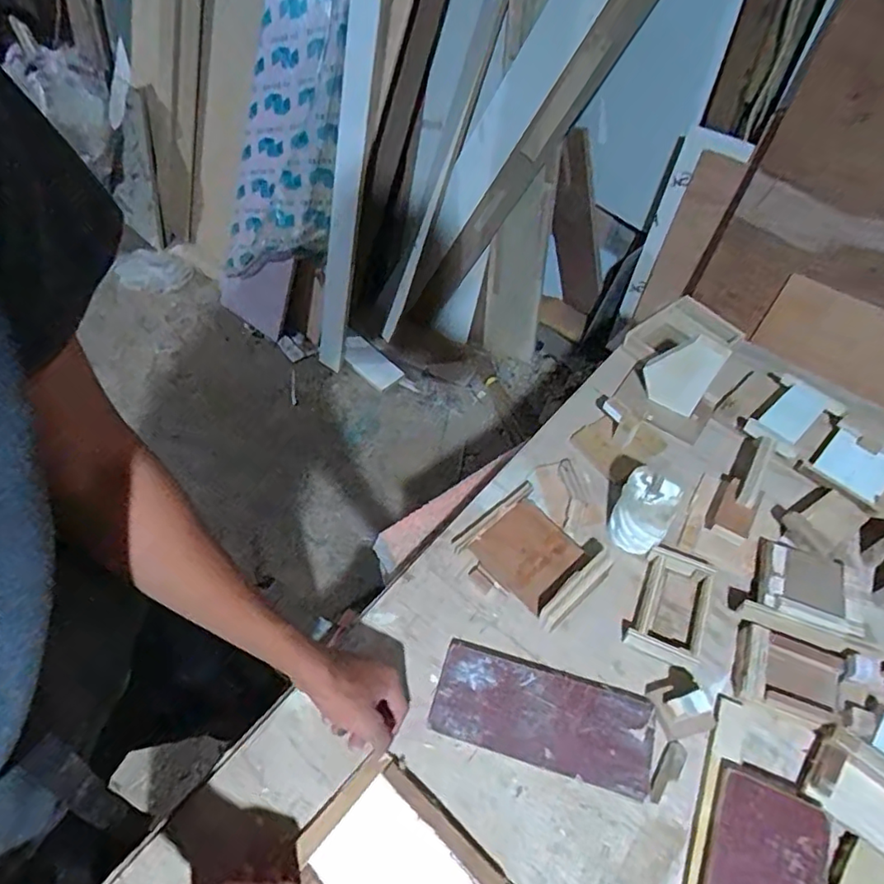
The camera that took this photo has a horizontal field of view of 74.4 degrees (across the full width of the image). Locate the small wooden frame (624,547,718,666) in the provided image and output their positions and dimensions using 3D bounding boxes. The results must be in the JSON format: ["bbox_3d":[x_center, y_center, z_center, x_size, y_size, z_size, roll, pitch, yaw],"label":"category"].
[{"bbox_3d":[0.260,0.186,0.660,0.075,0.032,0.121,21,58,14],"label":"small wooden frame"}]

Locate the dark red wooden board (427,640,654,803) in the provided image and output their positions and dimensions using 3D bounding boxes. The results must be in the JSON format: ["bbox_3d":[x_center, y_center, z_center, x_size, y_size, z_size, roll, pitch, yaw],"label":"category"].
[{"bbox_3d":[0.101,0.281,0.601,0.216,0.020,0.094,15,56,11],"label":"dark red wooden board"}]

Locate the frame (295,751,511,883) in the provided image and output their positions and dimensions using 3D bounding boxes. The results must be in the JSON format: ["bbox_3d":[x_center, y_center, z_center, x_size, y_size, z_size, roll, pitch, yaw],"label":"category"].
[{"bbox_3d":[-0.040,0.398,0.533,0.179,0.019,0.134,37,60,23],"label":"frame"}]

